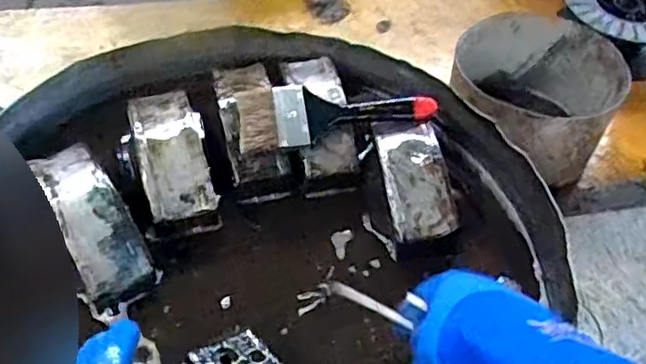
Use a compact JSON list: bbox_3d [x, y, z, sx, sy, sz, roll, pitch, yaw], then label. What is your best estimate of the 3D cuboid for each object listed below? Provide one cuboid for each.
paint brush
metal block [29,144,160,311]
[{"bbox_3d":[0.013,-0.073,0.657,0.201,0.032,0.065,-10,54,-11],"label":"paint brush"},{"bbox_3d":[-0.215,0.036,0.603,0.059,0.058,0.159,-25,58,-21],"label":"metal block"}]

